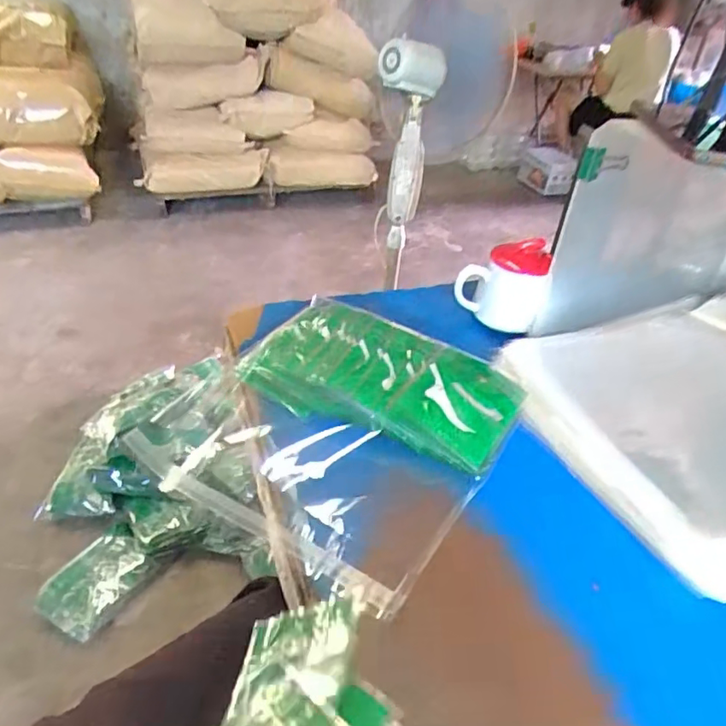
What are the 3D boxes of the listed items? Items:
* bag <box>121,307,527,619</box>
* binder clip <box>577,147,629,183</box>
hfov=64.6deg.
[{"bbox_3d":[-0.023,0.060,0.589,0.301,0.066,0.302,24,41,24],"label":"bag"},{"bbox_3d":[0.248,-0.205,0.589,0.065,0.034,0.013,-17,41,-25],"label":"binder clip"}]

